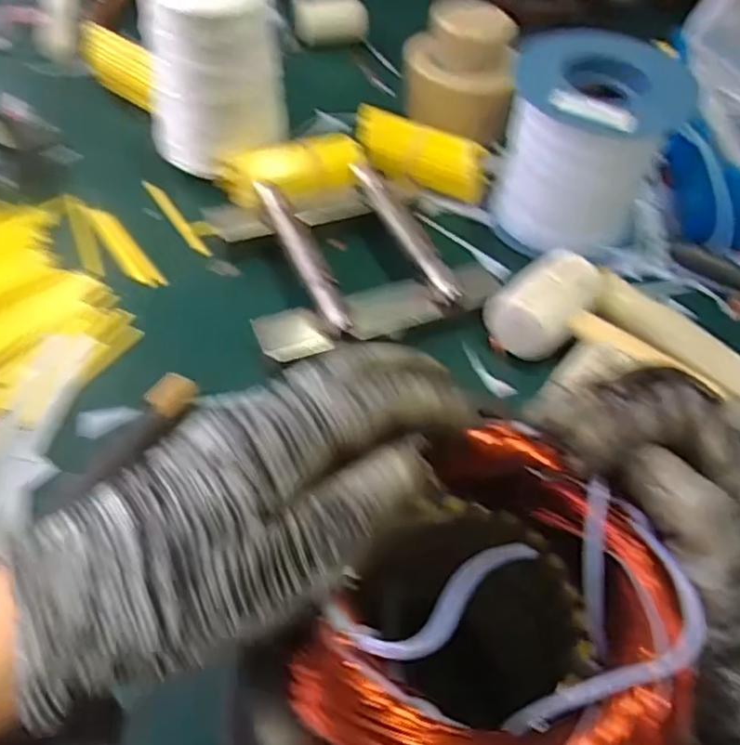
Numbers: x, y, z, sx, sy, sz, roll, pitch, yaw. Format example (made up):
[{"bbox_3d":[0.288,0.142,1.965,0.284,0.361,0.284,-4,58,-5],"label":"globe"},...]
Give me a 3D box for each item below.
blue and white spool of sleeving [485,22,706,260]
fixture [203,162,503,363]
[{"bbox_3d":[0.194,-0.199,0.589,0.124,0.156,0.131,3,51,-3],"label":"blue and white spool of sleeving"},{"bbox_3d":[-0.018,-0.100,0.552,0.191,0.039,0.192,-19,55,-19],"label":"fixture"}]

